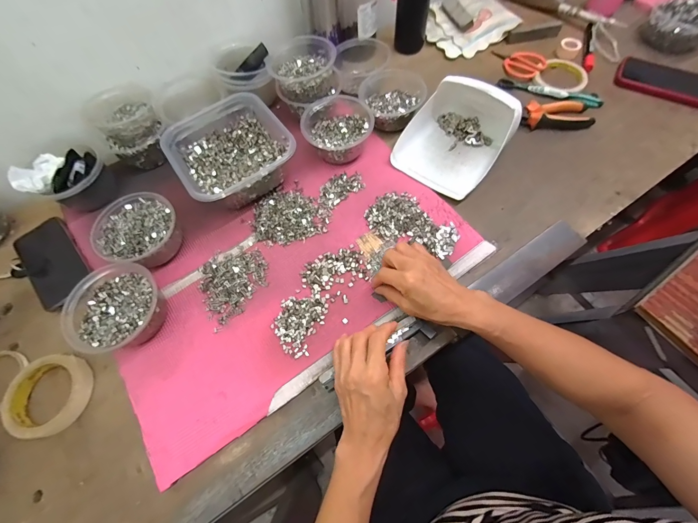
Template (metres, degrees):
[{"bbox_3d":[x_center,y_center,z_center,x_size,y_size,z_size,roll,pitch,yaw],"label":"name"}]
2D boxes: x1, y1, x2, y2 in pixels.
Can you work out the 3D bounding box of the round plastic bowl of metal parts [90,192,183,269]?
[{"bbox_3d":[-0.312,-0.044,0.470,0.116,0.062,0.109,-1,66,2],"label":"round plastic bowl of metal parts"}]

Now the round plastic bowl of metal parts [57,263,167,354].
[{"bbox_3d":[-0.309,0.067,0.422,0.114,0.059,0.111,-1,66,2],"label":"round plastic bowl of metal parts"}]

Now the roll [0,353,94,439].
[{"bbox_3d":[-0.397,0.175,0.407,0.099,0.022,0.097,-1,66,2],"label":"roll"}]

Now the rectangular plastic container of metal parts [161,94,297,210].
[{"bbox_3d":[-0.191,-0.176,0.512,0.165,0.078,0.169,-36,69,-12],"label":"rectangular plastic container of metal parts"}]

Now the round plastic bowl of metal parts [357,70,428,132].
[{"bbox_3d":[0.080,-0.302,0.571,0.116,0.048,0.133,12,68,8],"label":"round plastic bowl of metal parts"}]

